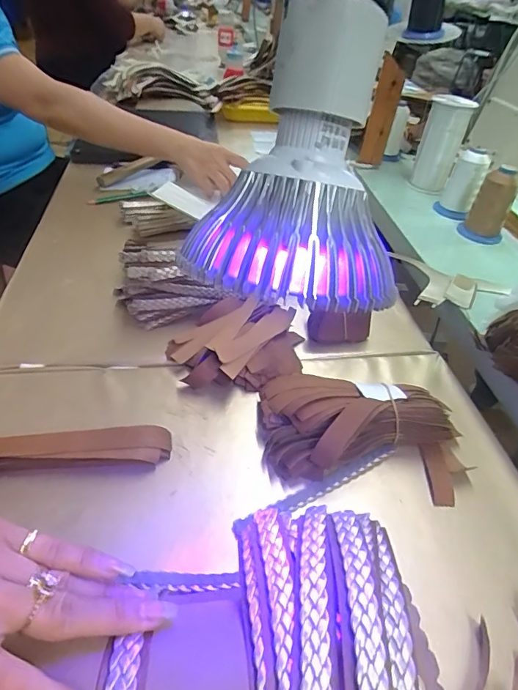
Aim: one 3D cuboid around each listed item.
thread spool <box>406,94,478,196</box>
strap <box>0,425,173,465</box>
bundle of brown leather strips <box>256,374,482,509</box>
[{"bbox_3d":[0.320,-0.355,0.793,0.068,0.154,0.065,4,42,-3],"label":"thread spool"},{"bbox_3d":[-0.169,0.092,0.388,0.180,0.017,0.035,-2,42,-9],"label":"strap"},{"bbox_3d":[0.095,0.078,0.413,0.188,0.047,0.107,7,42,1],"label":"bundle of brown leather strips"}]

